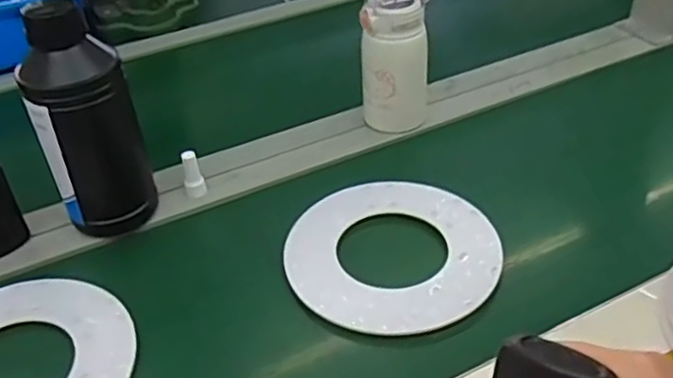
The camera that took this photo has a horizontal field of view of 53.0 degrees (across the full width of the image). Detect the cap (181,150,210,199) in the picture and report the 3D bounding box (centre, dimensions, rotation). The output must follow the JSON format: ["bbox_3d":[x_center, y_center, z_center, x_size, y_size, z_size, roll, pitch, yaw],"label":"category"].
[{"bbox_3d":[-0.146,-0.015,0.691,0.022,0.044,0.027,-15,39,-13],"label":"cap"}]

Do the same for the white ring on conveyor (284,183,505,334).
[{"bbox_3d":[0.051,0.057,0.623,0.189,0.013,0.184,-3,38,2],"label":"white ring on conveyor"}]

